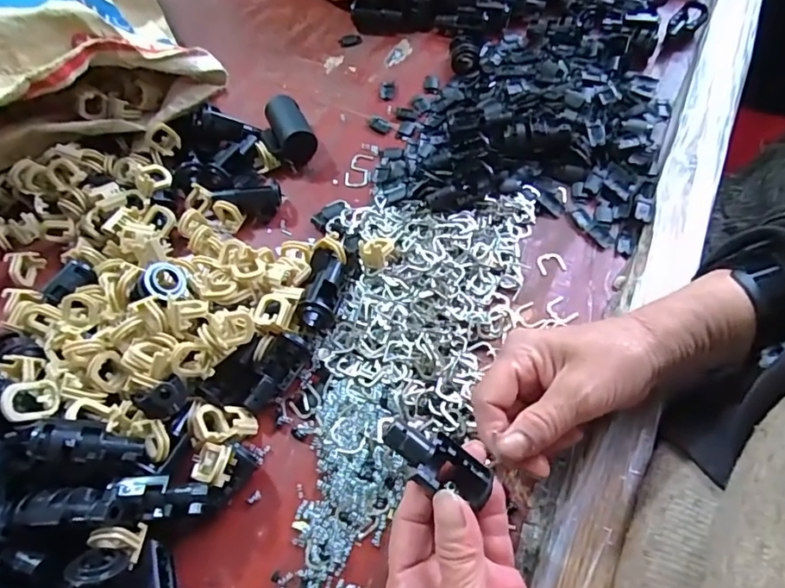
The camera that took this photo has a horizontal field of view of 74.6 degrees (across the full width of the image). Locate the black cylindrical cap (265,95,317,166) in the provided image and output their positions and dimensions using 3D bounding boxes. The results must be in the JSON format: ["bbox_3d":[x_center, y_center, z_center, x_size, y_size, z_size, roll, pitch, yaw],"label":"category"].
[{"bbox_3d":[-0.089,-0.146,0.449,0.029,0.032,0.064,-21,60,-9],"label":"black cylindrical cap"}]

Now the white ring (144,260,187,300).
[{"bbox_3d":[-0.151,-0.009,0.344,0.027,0.010,0.027,15,62,-29],"label":"white ring"}]

